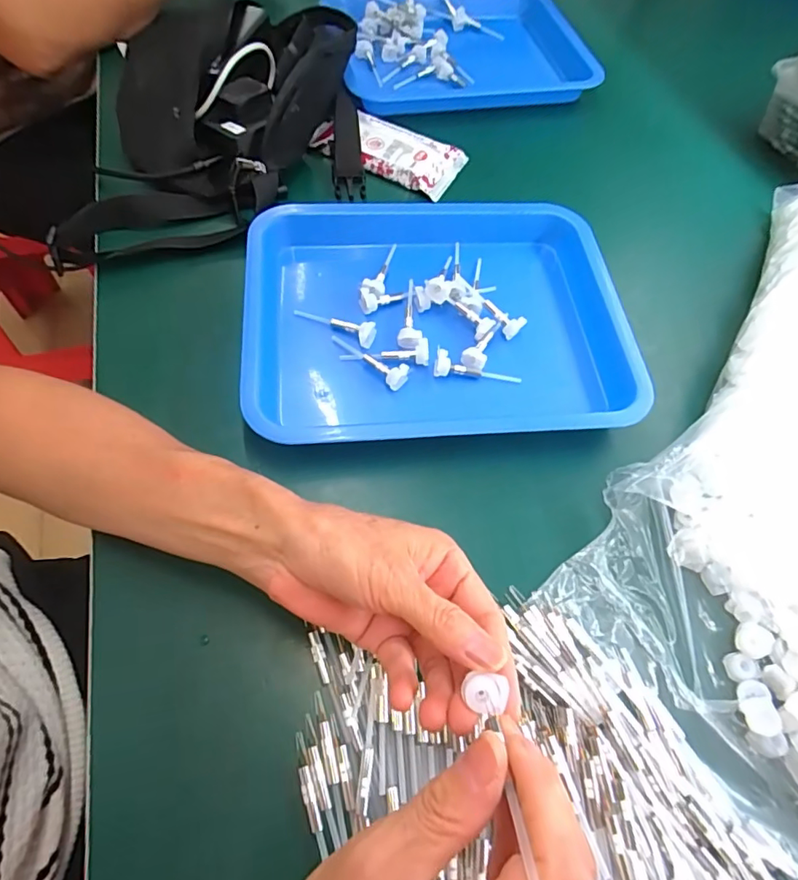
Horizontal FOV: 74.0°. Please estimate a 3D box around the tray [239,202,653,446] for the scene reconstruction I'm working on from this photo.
[{"bbox_3d":[0.028,-0.098,0.402,0.283,0.030,0.219,-4,61,-5],"label":"tray"}]

